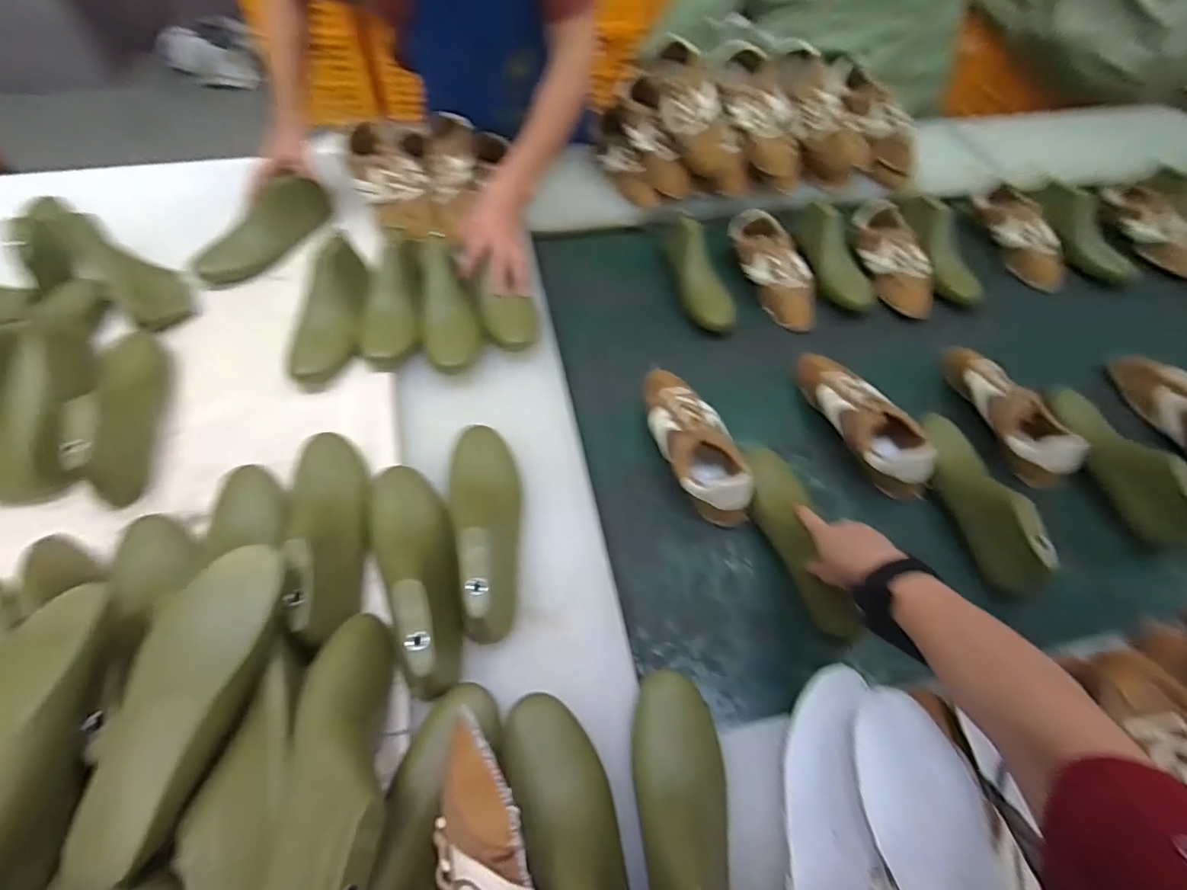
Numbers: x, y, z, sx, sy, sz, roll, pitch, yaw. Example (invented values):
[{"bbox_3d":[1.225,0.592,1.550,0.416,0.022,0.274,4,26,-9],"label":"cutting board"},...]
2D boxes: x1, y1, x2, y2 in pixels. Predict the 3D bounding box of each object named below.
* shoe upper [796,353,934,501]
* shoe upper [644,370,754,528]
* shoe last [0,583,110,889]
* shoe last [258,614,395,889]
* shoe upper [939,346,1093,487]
[{"bbox_3d":[0.381,-0.045,0.766,0.087,0.078,0.253,-18,59,-14],"label":"shoe upper"},{"bbox_3d":[0.133,-0.013,0.722,0.091,0.057,0.237,-13,58,-11],"label":"shoe upper"},{"bbox_3d":[-0.445,0.248,0.414,0.098,0.078,0.256,0,57,-2],"label":"shoe last"},{"bbox_3d":[-0.208,0.259,0.435,0.092,0.082,0.246,-8,37,-7],"label":"shoe last"},{"bbox_3d":[0.608,-0.059,0.798,0.088,0.072,0.241,-6,57,-6],"label":"shoe upper"}]

